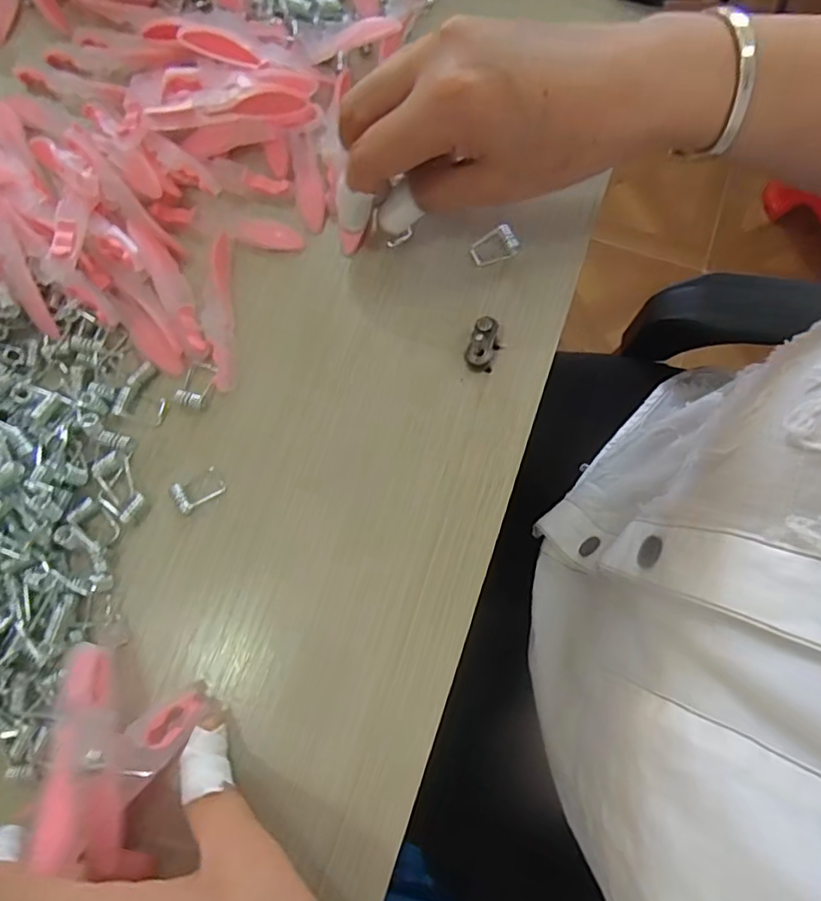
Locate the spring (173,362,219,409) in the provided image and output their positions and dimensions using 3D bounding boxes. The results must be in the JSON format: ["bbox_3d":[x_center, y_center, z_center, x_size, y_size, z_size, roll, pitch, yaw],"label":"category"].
[{"bbox_3d":[-0.102,-0.032,0.266,0.016,0.004,0.022,16,77,3],"label":"spring"}]

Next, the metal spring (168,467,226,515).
[{"bbox_3d":[-0.096,0.017,0.254,0.022,0.005,0.016,-34,79,-8],"label":"metal spring"}]

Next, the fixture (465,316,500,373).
[{"bbox_3d":[0.034,-0.049,0.264,0.014,0.015,0.022,19,77,3],"label":"fixture"}]

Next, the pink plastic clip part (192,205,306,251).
[{"bbox_3d":[-0.082,-0.112,0.285,0.056,0.004,0.015,15,77,2],"label":"pink plastic clip part"}]

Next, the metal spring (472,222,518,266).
[{"bbox_3d":[0.042,-0.101,0.280,0.021,0.009,0.016,-30,79,-8],"label":"metal spring"}]

